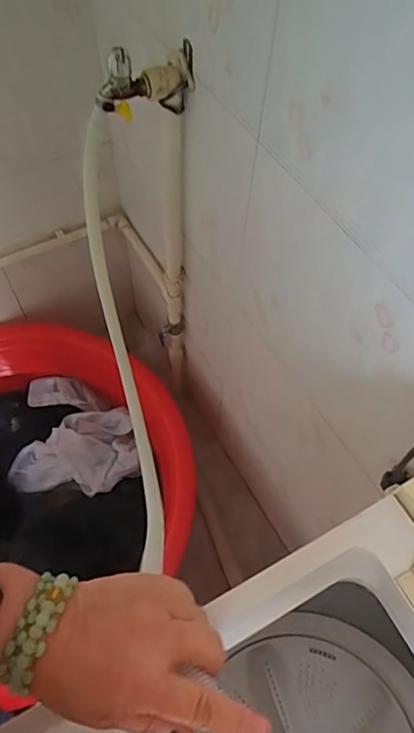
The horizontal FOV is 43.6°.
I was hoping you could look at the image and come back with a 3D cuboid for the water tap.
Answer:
[{"bbox_3d":[-0.074,-0.343,0.622,0.115,0.096,0.047,-31,68,-18],"label":"water tap"}]

